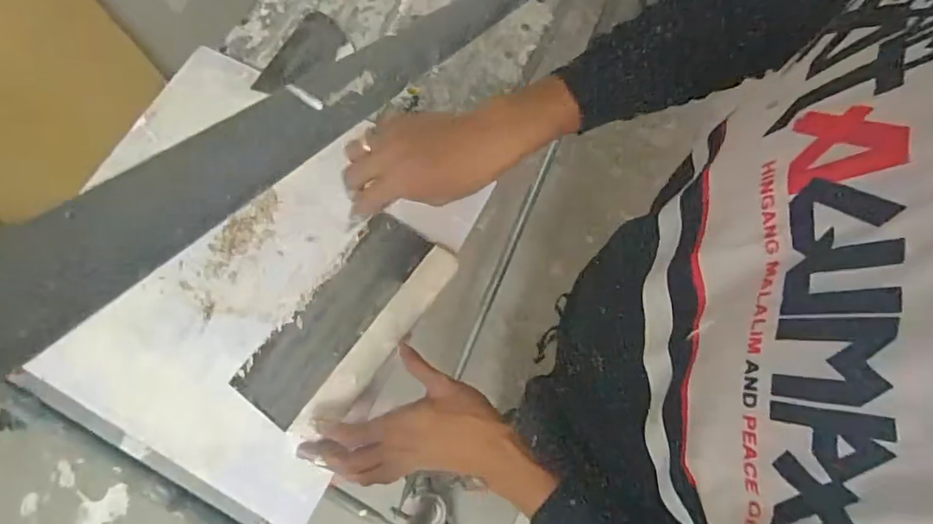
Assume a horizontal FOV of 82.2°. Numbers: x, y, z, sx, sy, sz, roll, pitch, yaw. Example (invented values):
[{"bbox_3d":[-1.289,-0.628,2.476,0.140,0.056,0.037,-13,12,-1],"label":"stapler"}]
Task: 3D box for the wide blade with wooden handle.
[{"bbox_3d":[-0.124,0.064,0.567,0.119,0.031,0.244,40,77,12],"label":"wide blade with wooden handle"}]

